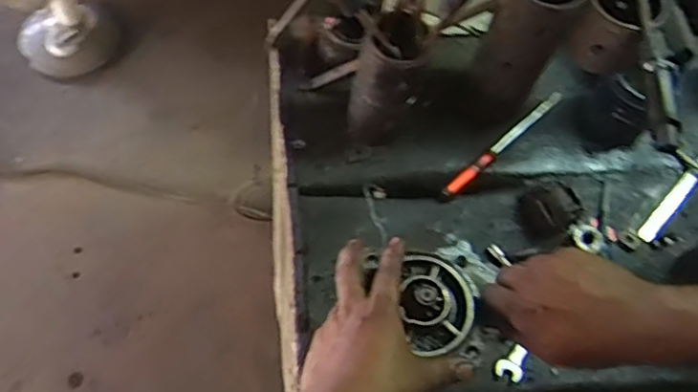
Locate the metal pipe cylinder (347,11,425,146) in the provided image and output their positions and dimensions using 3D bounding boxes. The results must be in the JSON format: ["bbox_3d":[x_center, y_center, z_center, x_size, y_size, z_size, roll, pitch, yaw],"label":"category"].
[{"bbox_3d":[0.048,-0.139,0.779,0.083,0.174,0.070,13,62,2],"label":"metal pipe cylinder"}]

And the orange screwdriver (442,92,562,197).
[{"bbox_3d":[0.212,-0.073,0.854,0.220,0.021,0.019,-38,72,-21],"label":"orange screwdriver"}]

